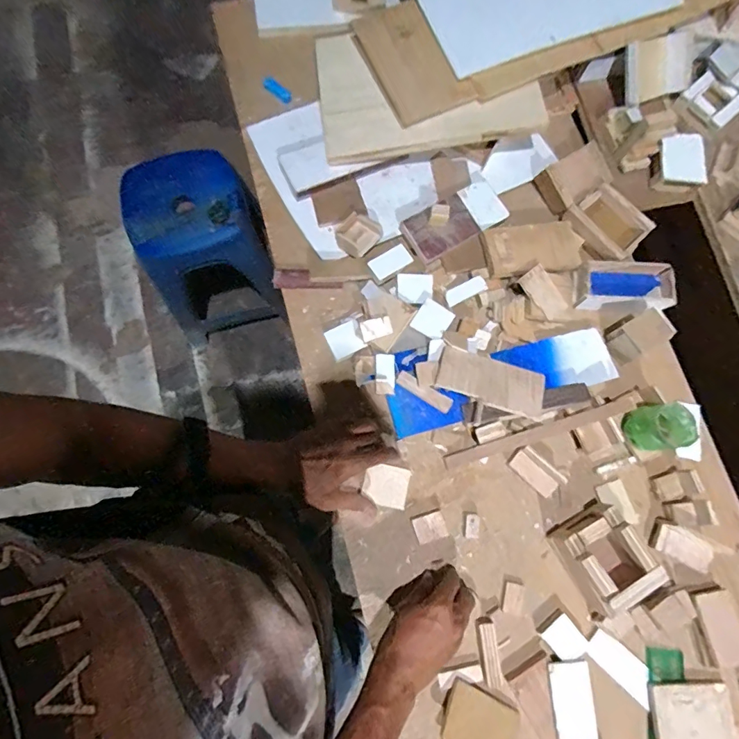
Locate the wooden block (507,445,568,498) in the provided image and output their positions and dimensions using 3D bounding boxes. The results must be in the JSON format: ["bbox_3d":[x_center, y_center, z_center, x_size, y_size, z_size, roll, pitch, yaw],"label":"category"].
[{"bbox_3d":[0.217,0.133,0.585,0.066,0.030,0.031,44,80,8],"label":"wooden block"}]

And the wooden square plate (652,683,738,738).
[{"bbox_3d":[0.389,0.428,0.529,0.102,0.008,0.098,0,77,-1],"label":"wooden square plate"}]

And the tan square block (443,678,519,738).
[{"bbox_3d":[0.133,0.413,0.529,0.086,0.015,0.065,22,77,4],"label":"tan square block"}]

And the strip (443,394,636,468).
[{"bbox_3d":[0.216,0.081,0.588,0.244,0.017,0.018,-20,78,8],"label":"strip"}]

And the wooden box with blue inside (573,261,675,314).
[{"bbox_3d":[0.366,-0.115,0.649,0.139,0.029,0.074,0,77,-1],"label":"wooden box with blue inside"}]

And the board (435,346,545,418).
[{"bbox_3d":[0.158,0.016,0.586,0.136,0.013,0.059,16,71,3],"label":"board"}]

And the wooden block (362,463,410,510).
[{"bbox_3d":[0.023,0.152,0.594,0.056,0.010,0.049,13,77,2],"label":"wooden block"}]

